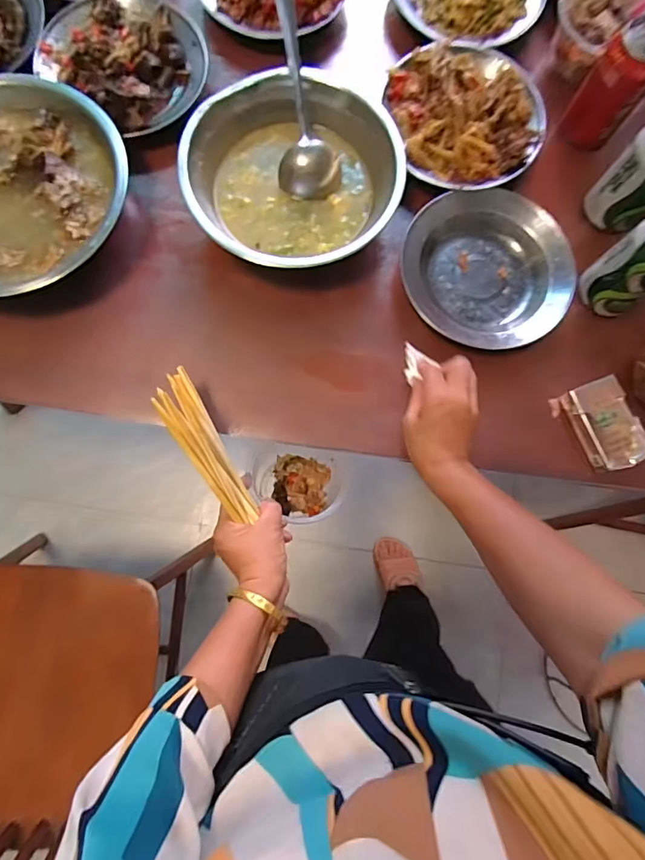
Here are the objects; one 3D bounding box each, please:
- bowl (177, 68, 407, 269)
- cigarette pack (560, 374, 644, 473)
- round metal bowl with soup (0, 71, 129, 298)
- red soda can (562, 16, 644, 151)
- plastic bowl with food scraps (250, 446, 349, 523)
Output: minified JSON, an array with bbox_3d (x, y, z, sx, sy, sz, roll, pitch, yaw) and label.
[{"bbox_3d":[-0.031,-0.283,0.513,0.225,0.068,0.208,0,81,-3],"label":"bowl"},{"bbox_3d":[0.309,-0.006,0.509,0.062,0.030,0.095,-18,82,-6],"label":"cigarette pack"},{"bbox_3d":[-0.328,-0.250,0.500,0.247,0.059,0.238,0,81,-3],"label":"round metal bowl with soup"},{"bbox_3d":[0.325,-0.381,0.532,0.062,0.126,0.054,36,81,3],"label":"red soda can"},{"bbox_3d":[-0.027,0.062,0.557,0.107,0.069,0.090,2,81,-3],"label":"plastic bowl with food scraps"}]

